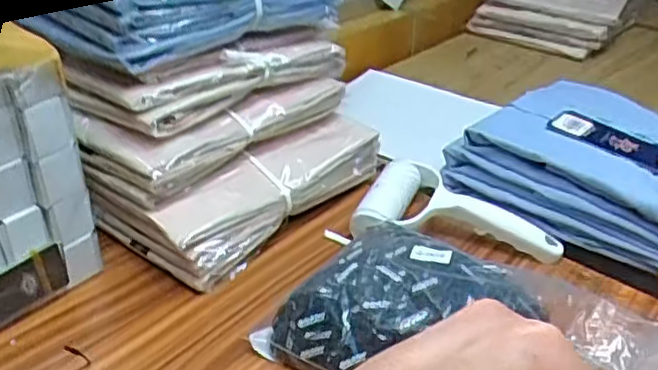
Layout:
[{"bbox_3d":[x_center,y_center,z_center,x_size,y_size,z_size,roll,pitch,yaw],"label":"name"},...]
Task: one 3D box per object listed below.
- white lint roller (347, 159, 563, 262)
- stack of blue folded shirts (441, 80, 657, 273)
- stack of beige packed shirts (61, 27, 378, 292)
[{"bbox_3d":[0.122,0.024,0.652,0.192,0.044,0.119,4,31,4],"label":"white lint roller"},{"bbox_3d":[0.285,-0.012,0.674,0.287,0.090,0.204,22,37,31],"label":"stack of blue folded shirts"},{"bbox_3d":[-0.091,-0.045,0.659,0.212,0.163,0.263,25,39,34],"label":"stack of beige packed shirts"}]

